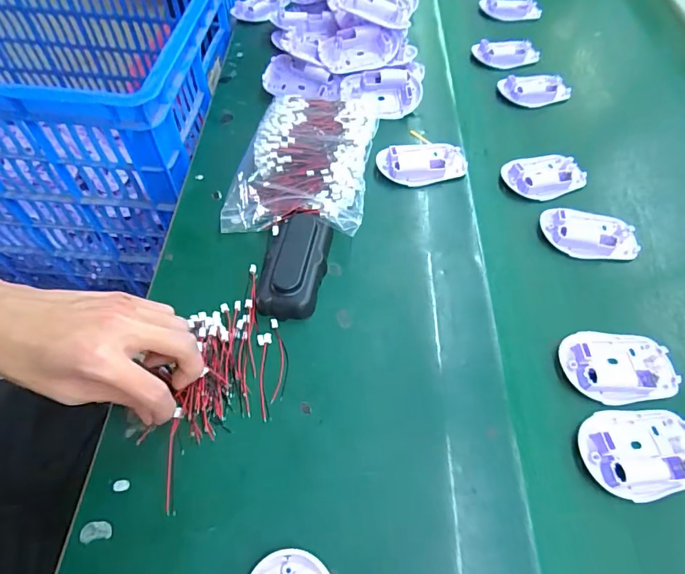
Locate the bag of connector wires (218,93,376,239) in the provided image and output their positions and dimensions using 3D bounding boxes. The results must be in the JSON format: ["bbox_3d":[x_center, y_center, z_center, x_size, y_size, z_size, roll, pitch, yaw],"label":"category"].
[{"bbox_3d":[-0.038,-0.131,0.453,0.133,0.040,0.180,9,58,4],"label":"bag of connector wires"}]

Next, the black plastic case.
[{"bbox_3d":[-0.042,-0.021,0.385,0.052,0.029,0.099,8,58,4],"label":"black plastic case"}]

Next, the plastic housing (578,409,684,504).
[{"bbox_3d":[0.225,0.121,0.319,0.090,0.016,0.060,-4,58,-4],"label":"plastic housing"}]

